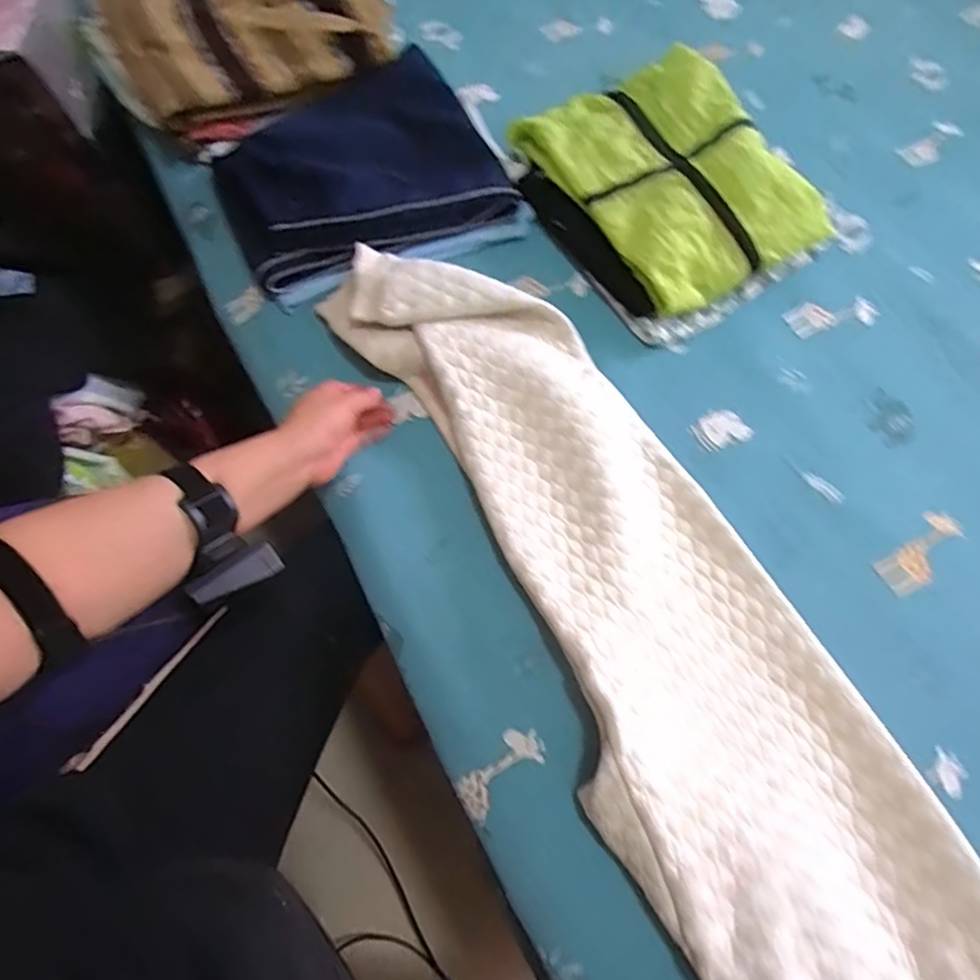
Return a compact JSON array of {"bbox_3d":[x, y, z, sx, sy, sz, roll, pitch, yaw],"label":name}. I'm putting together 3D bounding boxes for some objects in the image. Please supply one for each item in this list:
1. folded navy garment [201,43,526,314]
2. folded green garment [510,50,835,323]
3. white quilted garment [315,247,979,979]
[{"bbox_3d":[-0.143,-0.355,0.688,0.299,0.054,0.249,-23,71,-10],"label":"folded navy garment"},{"bbox_3d":[0.187,-0.332,0.671,0.221,0.084,0.288,-30,72,-12],"label":"folded green garment"},{"bbox_3d":[0.106,0.064,0.512,0.217,0.052,0.753,-27,69,-11],"label":"white quilted garment"}]

